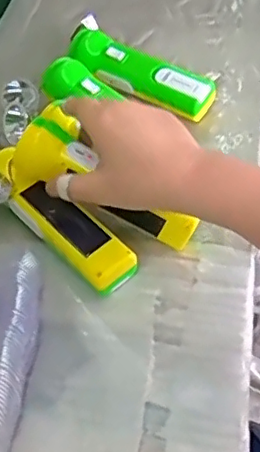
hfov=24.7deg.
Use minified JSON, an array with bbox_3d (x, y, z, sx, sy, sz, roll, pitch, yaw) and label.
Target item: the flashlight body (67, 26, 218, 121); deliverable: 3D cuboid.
[{"bbox_3d":[0.009,-0.157,0.625,0.165,0.046,0.042,23,57,21],"label":"flashlight body"}]

